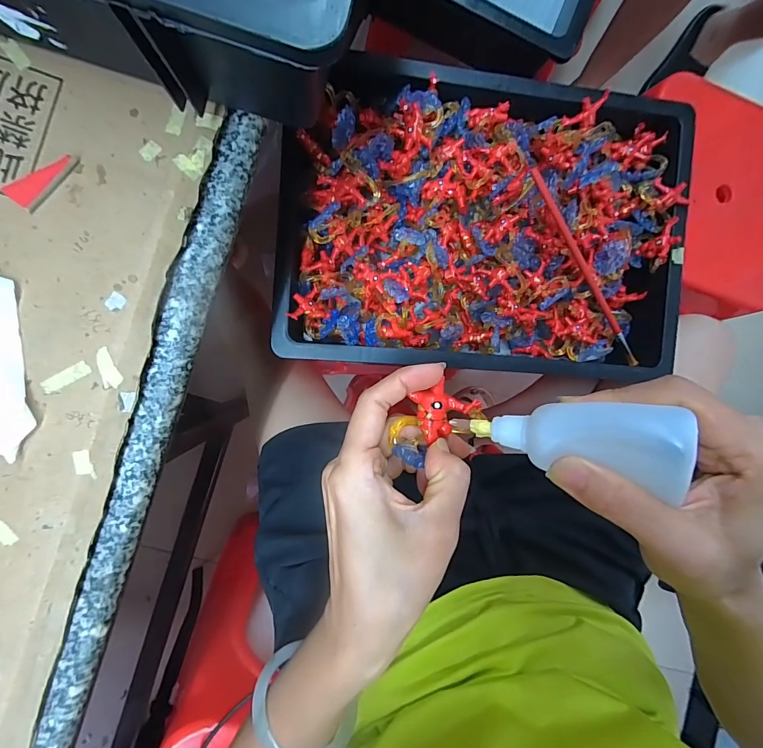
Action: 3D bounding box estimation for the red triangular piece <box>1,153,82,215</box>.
[{"bbox_3d":[-0.184,-0.107,0.206,0.016,0.006,0.038,41,88,-5],"label":"red triangular piece"}]

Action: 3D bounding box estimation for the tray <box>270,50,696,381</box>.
[{"bbox_3d":[0.118,-0.163,0.424,0.444,0.075,0.312,3,92,-5],"label":"tray"}]

